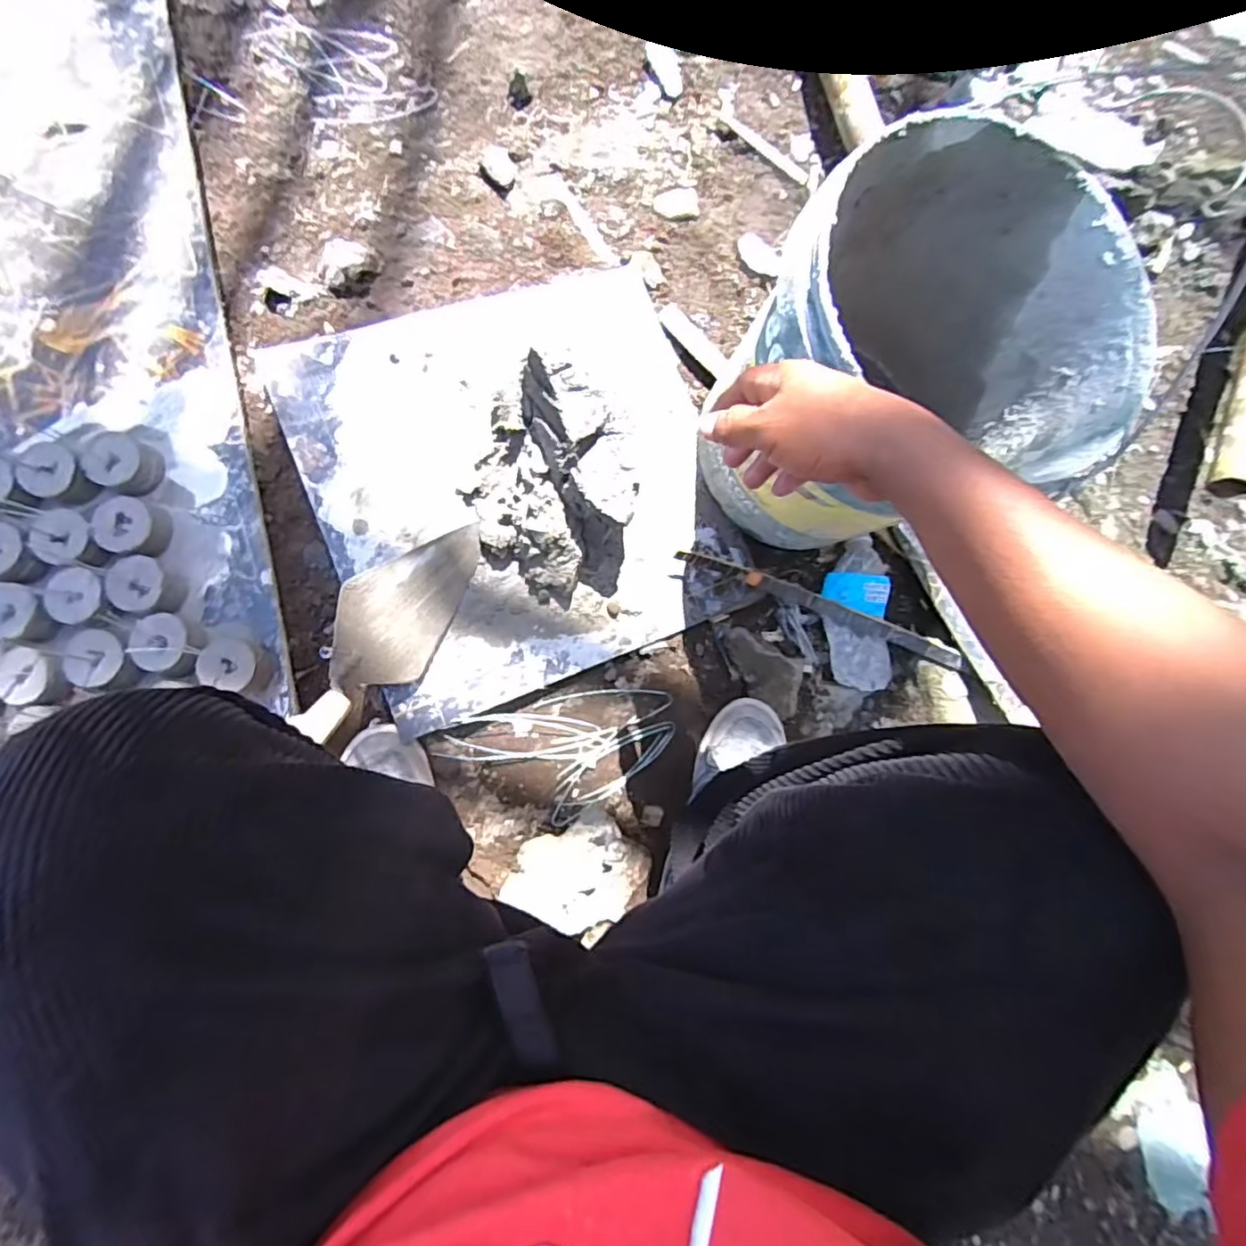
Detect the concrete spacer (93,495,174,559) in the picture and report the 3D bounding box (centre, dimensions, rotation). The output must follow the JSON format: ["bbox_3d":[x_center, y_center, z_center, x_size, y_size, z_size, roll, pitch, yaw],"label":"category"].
[{"bbox_3d":[-0.473,-0.092,0.598,0.053,0.034,0.053,1,83,-5],"label":"concrete spacer"}]

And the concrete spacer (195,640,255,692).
[{"bbox_3d":[-0.372,0.042,0.591,0.050,0.035,0.050,1,83,-5],"label":"concrete spacer"}]

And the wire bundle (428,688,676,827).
[{"bbox_3d":[-0.060,0.146,0.680,0.243,0.034,0.131,-13,84,-6],"label":"wire bundle"}]

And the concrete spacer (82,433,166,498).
[{"bbox_3d":[-0.487,-0.154,0.604,0.056,0.032,0.052,1,83,-5],"label":"concrete spacer"}]

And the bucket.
[{"bbox_3d":[0.261,-0.239,0.586,0.292,0.287,0.265,4,82,-4],"label":"bucket"}]

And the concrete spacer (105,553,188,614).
[{"bbox_3d":[-0.456,-0.035,0.594,0.059,0.033,0.051,15,82,-3],"label":"concrete spacer"}]

